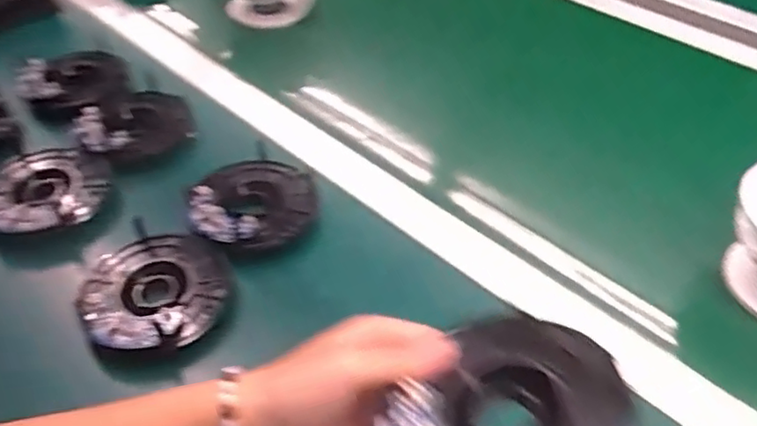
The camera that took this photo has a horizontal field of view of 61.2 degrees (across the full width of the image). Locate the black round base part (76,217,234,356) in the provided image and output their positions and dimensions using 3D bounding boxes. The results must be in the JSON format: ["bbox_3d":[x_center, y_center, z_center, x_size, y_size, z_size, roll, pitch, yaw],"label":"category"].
[{"bbox_3d":[-0.154,0.053,0.447,0.093,0.026,0.109,-19,47,-16],"label":"black round base part"}]

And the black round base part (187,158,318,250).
[{"bbox_3d":[-0.097,-0.007,0.505,0.093,0.028,0.097,-1,44,1],"label":"black round base part"}]

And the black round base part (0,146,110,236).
[{"bbox_3d":[-0.274,-0.018,0.519,0.099,0.025,0.093,-1,44,1],"label":"black round base part"}]

